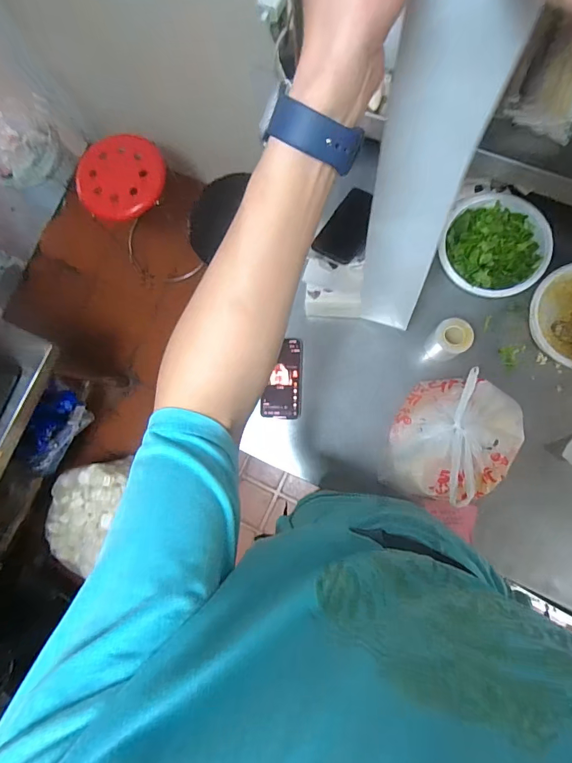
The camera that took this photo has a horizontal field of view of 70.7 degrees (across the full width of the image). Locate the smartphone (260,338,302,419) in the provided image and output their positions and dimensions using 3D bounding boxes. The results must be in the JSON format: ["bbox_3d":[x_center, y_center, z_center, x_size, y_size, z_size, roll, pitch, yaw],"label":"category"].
[{"bbox_3d":[-0.006,-0.005,0.708,0.067,0.015,0.139,2,83,6],"label":"smartphone"}]

